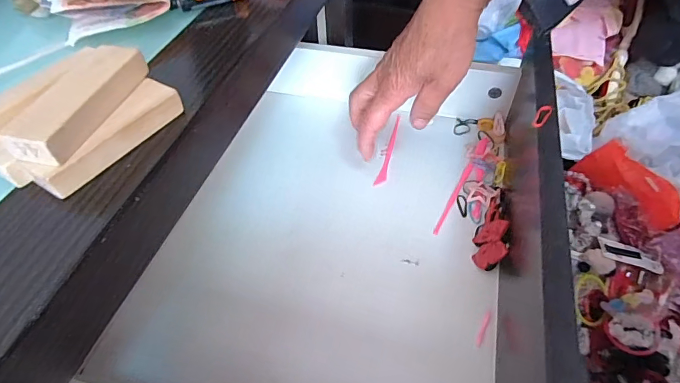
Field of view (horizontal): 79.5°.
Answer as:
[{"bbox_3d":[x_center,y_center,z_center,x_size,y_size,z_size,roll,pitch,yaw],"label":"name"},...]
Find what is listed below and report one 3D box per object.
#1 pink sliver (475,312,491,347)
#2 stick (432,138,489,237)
[{"bbox_3d":[0.108,0.103,0.308,0.005,0.004,0.028,23,54,19],"label":"pink sliver"},{"bbox_3d":[0.119,-0.009,0.395,0.009,0.009,0.131,24,54,20],"label":"stick"}]

